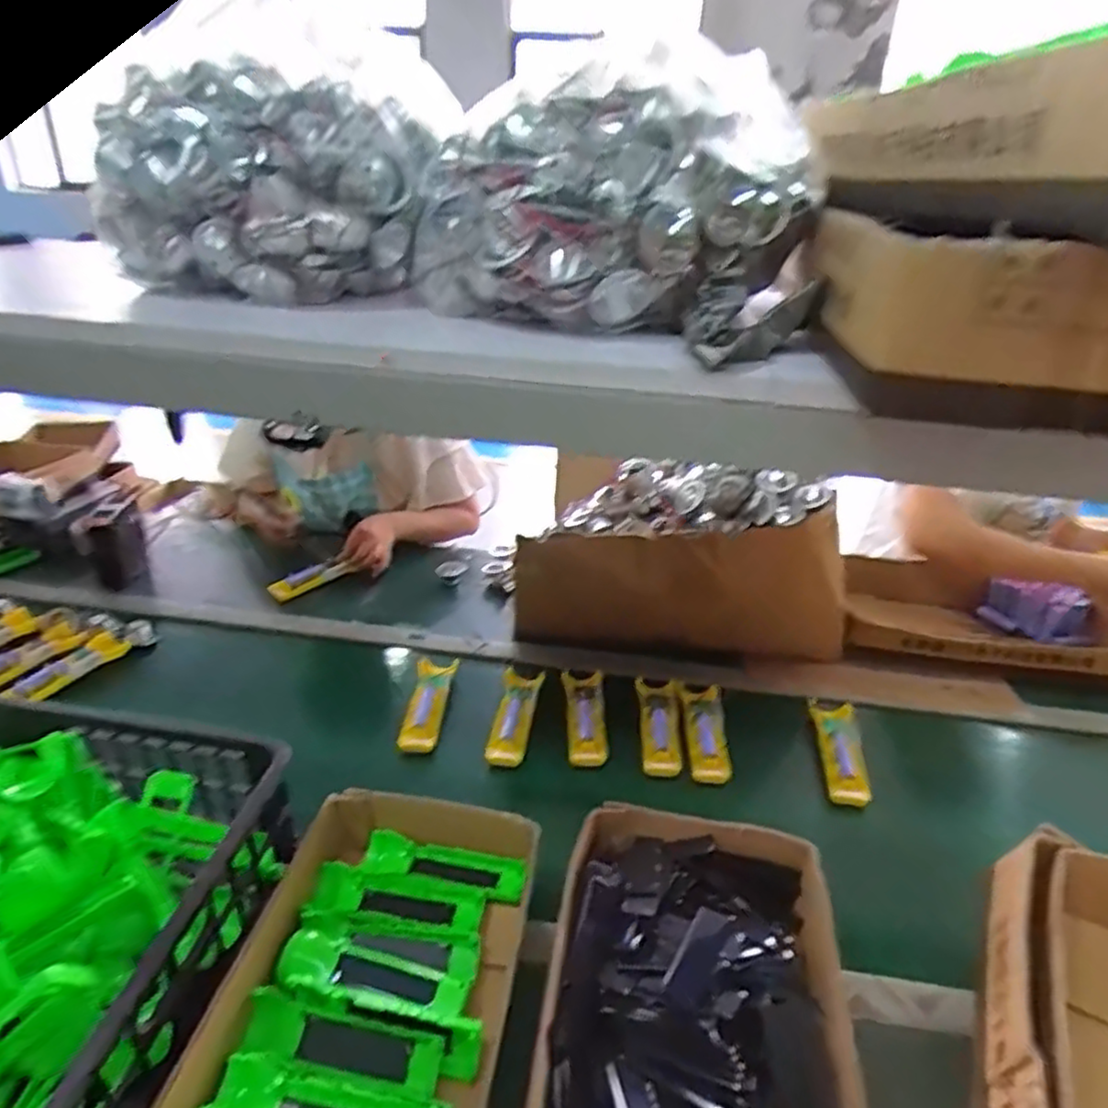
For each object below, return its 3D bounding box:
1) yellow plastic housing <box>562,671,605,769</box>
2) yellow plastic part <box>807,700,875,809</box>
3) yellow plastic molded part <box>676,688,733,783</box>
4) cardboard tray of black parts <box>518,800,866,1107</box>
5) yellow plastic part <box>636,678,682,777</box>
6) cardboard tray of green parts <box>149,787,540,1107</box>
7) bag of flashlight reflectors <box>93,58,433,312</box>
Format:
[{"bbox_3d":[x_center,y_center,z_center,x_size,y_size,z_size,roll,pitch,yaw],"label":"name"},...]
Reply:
[{"bbox_3d":[0.039,0.214,0.937,0.050,0.018,0.149,2,43,-3],"label":"yellow plastic housing"},{"bbox_3d":[0.369,0.251,0.911,0.060,0.023,0.169,6,29,5],"label":"yellow plastic part"},{"bbox_3d":[0.198,0.229,0.932,0.054,0.031,0.158,4,29,1],"label":"yellow plastic molded part"},{"bbox_3d":[0.108,0.387,0.544,0.239,0.065,0.420,8,30,8],"label":"cardboard tray of black parts"},{"bbox_3d":[0.138,0.225,0.934,0.052,0.031,0.152,5,29,3],"label":"yellow plastic part"},{"bbox_3d":[-0.152,0.379,0.541,0.216,0.077,0.426,7,29,7],"label":"cardboard tray of green parts"},{"bbox_3d":[-0.206,-0.269,0.535,0.234,0.148,0.167,-11,32,-25],"label":"bag of flashlight reflectors"}]

